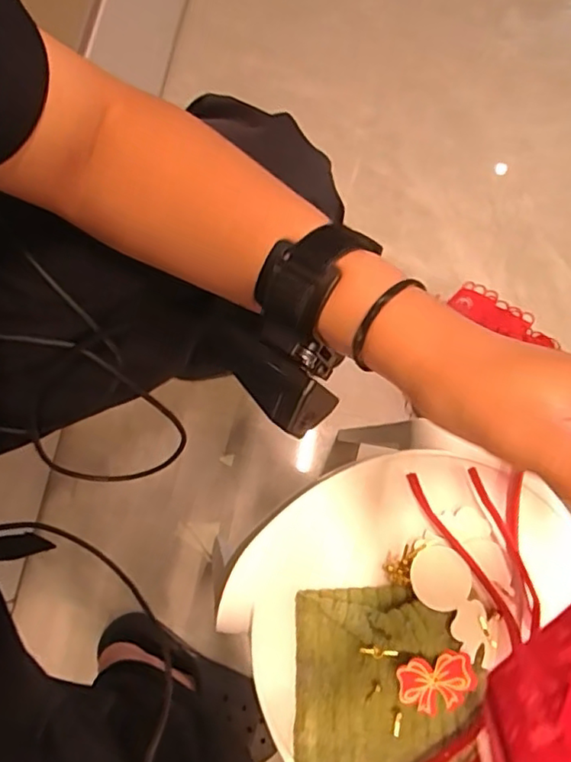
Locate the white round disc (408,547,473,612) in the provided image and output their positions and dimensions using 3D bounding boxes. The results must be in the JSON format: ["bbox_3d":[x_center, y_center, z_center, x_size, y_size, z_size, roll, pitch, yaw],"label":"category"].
[{"bbox_3d":[0.108,0.136,0.404,0.042,0.009,0.040,0,79,-2],"label":"white round disc"}]

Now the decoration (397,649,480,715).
[{"bbox_3d":[0.101,0.201,0.387,0.052,0.006,0.036,-11,80,-4],"label":"decoration"}]

